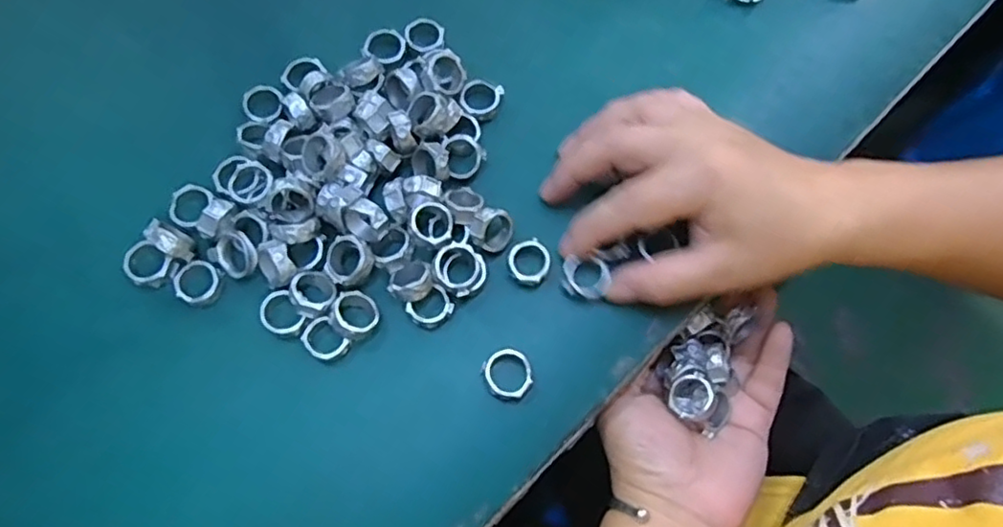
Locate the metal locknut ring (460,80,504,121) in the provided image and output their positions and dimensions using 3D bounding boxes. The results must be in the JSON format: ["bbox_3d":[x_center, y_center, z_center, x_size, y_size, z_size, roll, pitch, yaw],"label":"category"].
[{"bbox_3d":[-0.011,-0.089,0.334,0.020,0.008,0.022,1,72,-3],"label":"metal locknut ring"}]

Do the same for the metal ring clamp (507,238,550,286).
[{"bbox_3d":[0.014,0.000,0.306,0.020,0.008,0.022,1,72,-3],"label":"metal ring clamp"}]

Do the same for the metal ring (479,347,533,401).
[{"bbox_3d":[0.003,0.052,0.288,0.022,0.006,0.023,1,72,-3],"label":"metal ring"}]

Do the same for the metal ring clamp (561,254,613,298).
[{"bbox_3d":[0.041,0.006,0.303,0.023,0.005,0.020,17,71,6],"label":"metal ring clamp"}]

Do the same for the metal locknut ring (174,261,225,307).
[{"bbox_3d":[-0.144,0.009,0.294,0.021,0.006,0.020,1,72,-3],"label":"metal locknut ring"}]

